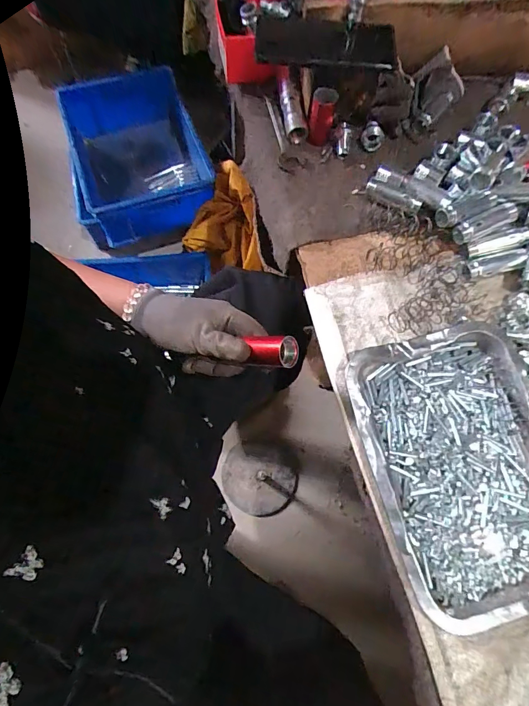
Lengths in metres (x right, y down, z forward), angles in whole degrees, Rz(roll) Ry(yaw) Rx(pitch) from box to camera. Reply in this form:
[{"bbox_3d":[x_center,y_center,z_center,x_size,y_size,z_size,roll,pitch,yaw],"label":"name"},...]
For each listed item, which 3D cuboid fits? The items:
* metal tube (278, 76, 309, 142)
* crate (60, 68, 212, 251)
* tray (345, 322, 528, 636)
[{"bbox_3d":[0.036,-0.313,0.501,0.028,0.025,0.068,-16,102,-7],"label":"metal tube"},{"bbox_3d":[-0.328,-0.486,0.996,0.326,0.186,0.409,-18,72,-8],"label":"crate"},{"bbox_3d":[0.195,0.102,0.374,0.184,0.030,0.250,-14,72,-7],"label":"tray"}]

